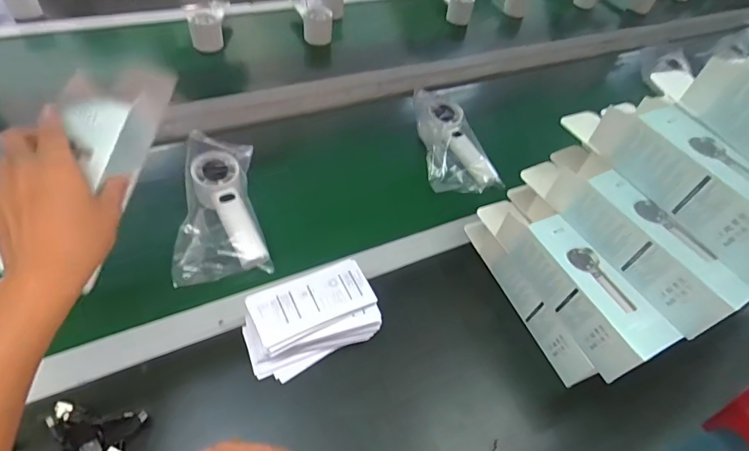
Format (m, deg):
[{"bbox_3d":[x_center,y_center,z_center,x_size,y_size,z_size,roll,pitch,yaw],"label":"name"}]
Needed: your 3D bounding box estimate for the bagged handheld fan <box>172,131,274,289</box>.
[{"bbox_3d":[-0.188,-0.021,0.546,0.112,0.045,0.193,-6,69,-11],"label":"bagged handheld fan"}]

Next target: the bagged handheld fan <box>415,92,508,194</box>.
[{"bbox_3d":[0.111,-0.132,0.681,0.095,0.033,0.187,-17,72,-18],"label":"bagged handheld fan"}]

